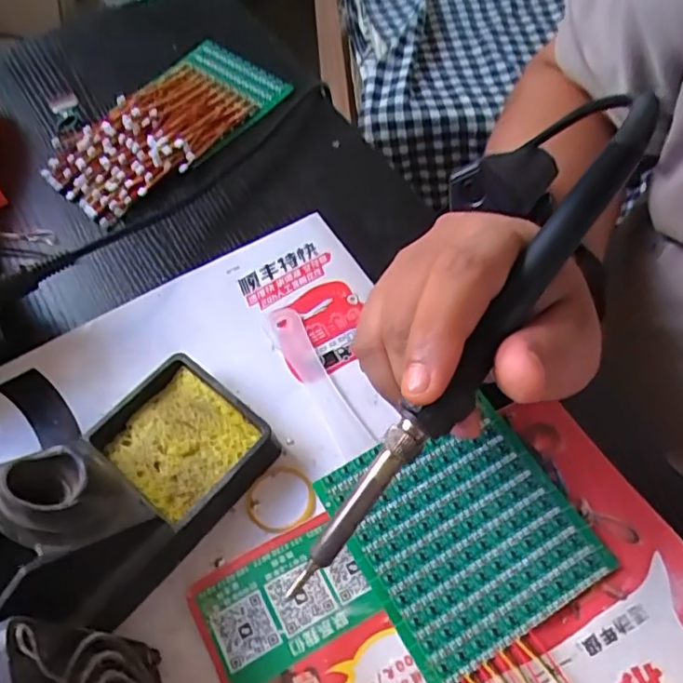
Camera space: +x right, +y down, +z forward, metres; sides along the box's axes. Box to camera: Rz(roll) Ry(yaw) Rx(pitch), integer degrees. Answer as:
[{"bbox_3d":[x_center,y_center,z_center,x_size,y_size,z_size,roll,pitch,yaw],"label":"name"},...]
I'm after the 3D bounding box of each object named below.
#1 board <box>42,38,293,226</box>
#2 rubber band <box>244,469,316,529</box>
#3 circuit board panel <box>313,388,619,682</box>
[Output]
[{"bbox_3d":[-0.123,-0.151,0.411,0.087,0.014,0.159,39,68,23],"label":"board"},{"bbox_3d":[-0.029,0.074,0.286,0.032,0.005,0.031,-1,59,2],"label":"rubber band"},{"bbox_3d":[0.053,0.081,0.268,0.093,0.008,0.097,-28,61,-13],"label":"circuit board panel"}]

